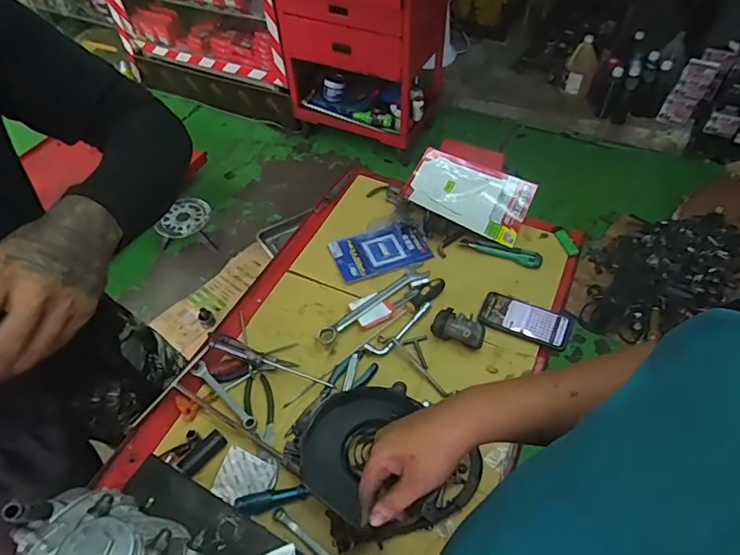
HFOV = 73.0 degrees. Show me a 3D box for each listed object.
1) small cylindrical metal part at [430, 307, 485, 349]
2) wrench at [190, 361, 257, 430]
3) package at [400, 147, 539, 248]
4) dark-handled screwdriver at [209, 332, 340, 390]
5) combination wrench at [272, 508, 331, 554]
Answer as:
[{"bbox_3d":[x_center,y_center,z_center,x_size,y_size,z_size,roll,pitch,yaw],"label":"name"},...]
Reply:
[{"bbox_3d":[0.165,0.091,0.925,0.093,0.033,0.056,17,53,15],"label":"small cylindrical metal part"},{"bbox_3d":[-0.251,0.204,0.859,0.165,0.009,0.025,36,60,27],"label":"wrench"},{"bbox_3d":[0.220,-0.189,1.118,0.271,0.034,0.173,23,66,11],"label":"package"},{"bbox_3d":[-0.173,0.147,0.877,0.235,0.020,0.030,21,53,1],"label":"dark-handled screwdriver"},{"bbox_3d":[-0.068,0.394,0.715,0.180,0.018,0.015,29,57,23],"label":"combination wrench"}]

